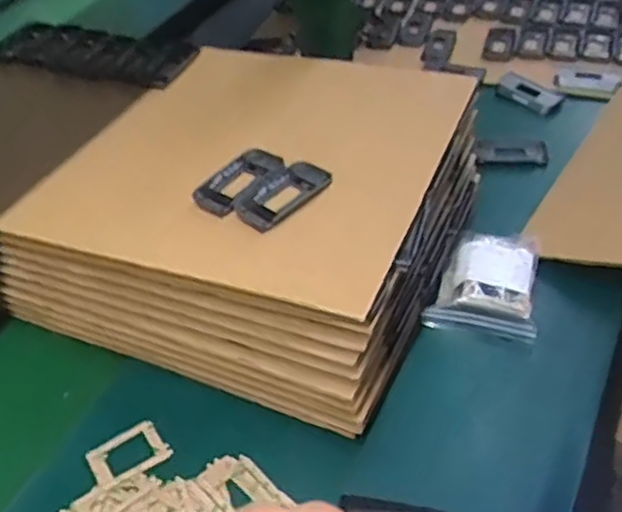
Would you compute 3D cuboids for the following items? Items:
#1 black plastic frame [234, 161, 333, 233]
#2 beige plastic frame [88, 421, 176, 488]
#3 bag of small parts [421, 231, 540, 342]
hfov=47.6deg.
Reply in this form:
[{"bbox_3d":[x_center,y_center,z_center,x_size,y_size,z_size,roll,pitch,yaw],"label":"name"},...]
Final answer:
[{"bbox_3d":[-0.023,-0.047,0.536,0.043,0.012,0.075,31,56,33],"label":"black plastic frame"},{"bbox_3d":[-0.138,0.148,0.533,0.055,0.005,0.038,-26,47,-18],"label":"beige plastic frame"},{"bbox_3d":[0.152,0.017,0.609,0.084,0.033,0.102,8,46,16],"label":"bag of small parts"}]

